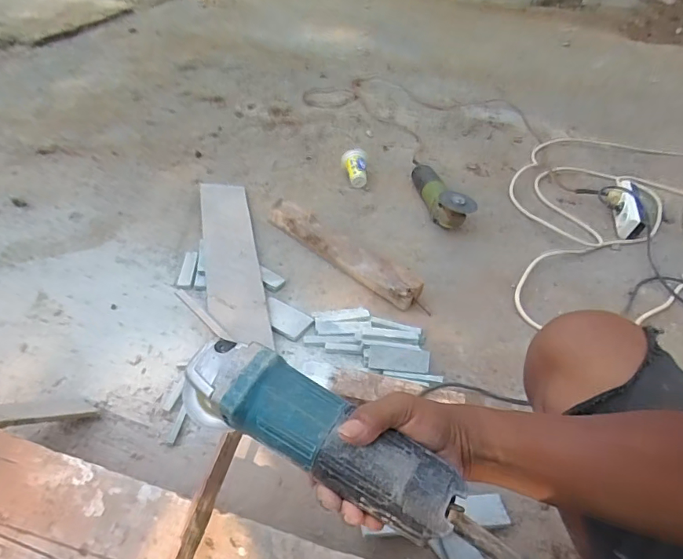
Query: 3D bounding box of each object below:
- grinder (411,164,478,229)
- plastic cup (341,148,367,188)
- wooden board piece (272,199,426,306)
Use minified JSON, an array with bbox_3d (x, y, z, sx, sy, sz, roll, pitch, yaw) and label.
[{"bbox_3d":[0.236,-0.213,1.112,0.083,0.083,0.260,-6,43,-14],"label":"grinder"},{"bbox_3d":[0.034,-0.292,1.193,0.060,0.072,0.098,2,42,-5],"label":"plastic cup"},{"bbox_3d":[-0.006,-0.064,0.951,0.398,0.045,0.063,33,48,27],"label":"wooden board piece"}]

